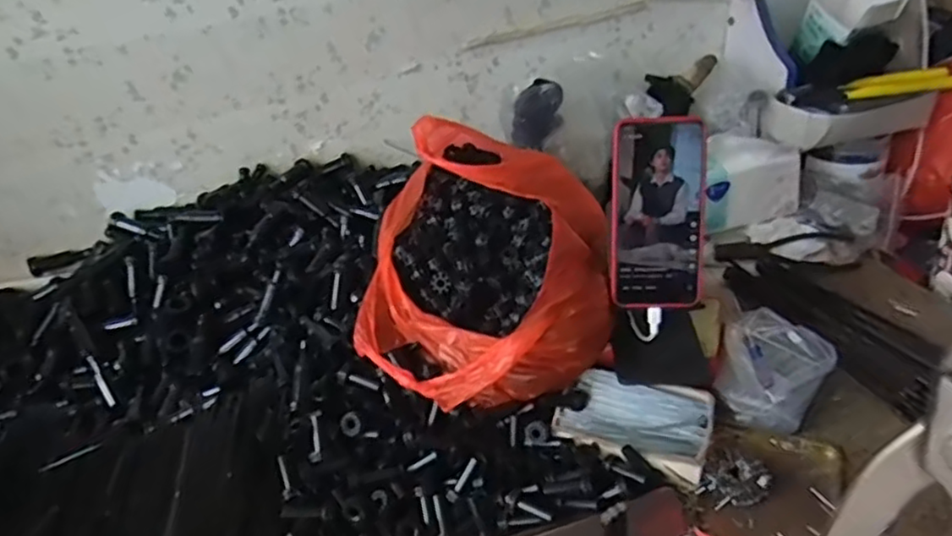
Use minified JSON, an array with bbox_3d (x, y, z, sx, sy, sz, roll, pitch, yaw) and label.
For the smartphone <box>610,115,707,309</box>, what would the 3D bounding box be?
[{"bbox_3d":[0.156,-0.046,0.568,0.077,0.162,0.012,1,12,12],"label":"smartphone"}]

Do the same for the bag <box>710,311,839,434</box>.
[{"bbox_3d":[0.273,0.093,0.608,0.093,0.042,0.117,16,40,30],"label":"bag"}]

